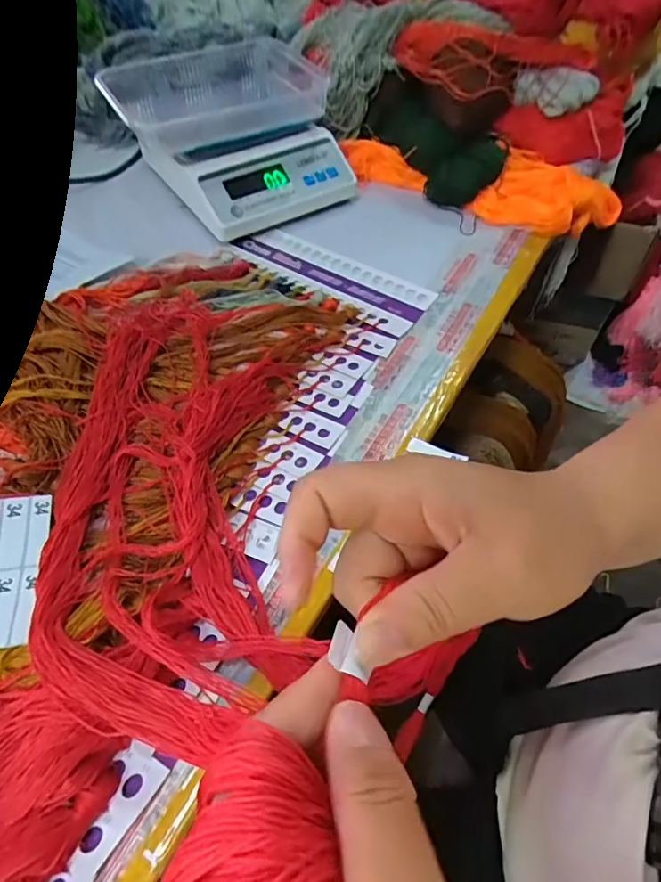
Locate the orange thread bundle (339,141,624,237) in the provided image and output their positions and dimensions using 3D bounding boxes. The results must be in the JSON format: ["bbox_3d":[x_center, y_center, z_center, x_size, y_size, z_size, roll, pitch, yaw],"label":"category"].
[{"bbox_3d":[0.178,-0.316,0.632,0.354,0.051,0.094,15,56,10],"label":"orange thread bundle"}]

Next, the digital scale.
[{"bbox_3d":[-0.139,-0.401,0.646,0.238,0.102,0.326,-26,59,-18],"label":"digital scale"}]

